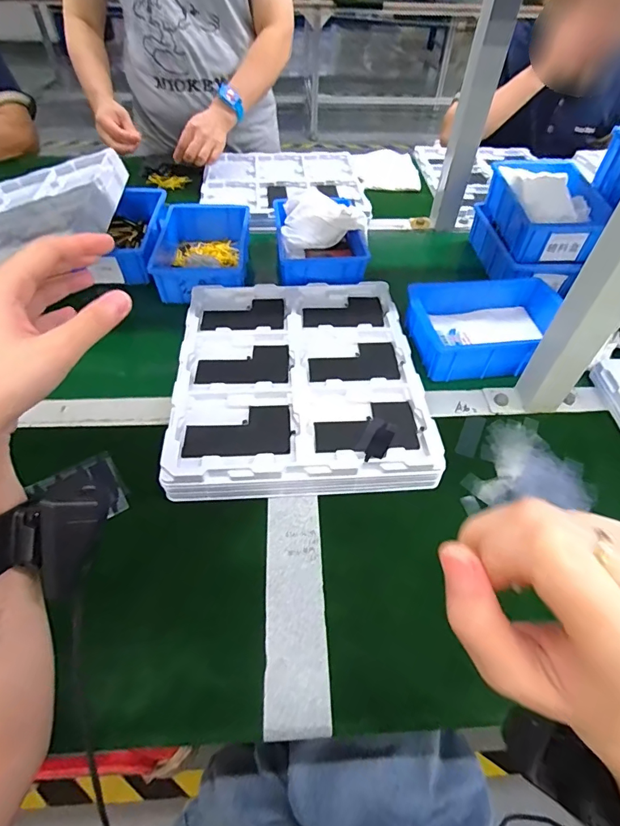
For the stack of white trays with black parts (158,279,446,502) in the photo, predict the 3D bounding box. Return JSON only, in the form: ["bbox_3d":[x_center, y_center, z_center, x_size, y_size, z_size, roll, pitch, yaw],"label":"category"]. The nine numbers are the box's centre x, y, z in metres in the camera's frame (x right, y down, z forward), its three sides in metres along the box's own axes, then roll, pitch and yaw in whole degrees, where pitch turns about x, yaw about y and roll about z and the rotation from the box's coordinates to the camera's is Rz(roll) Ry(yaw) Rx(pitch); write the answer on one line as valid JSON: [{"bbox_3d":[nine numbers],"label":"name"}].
[{"bbox_3d":[-0.015,-0.047,0.525,0.271,0.043,0.329,-2,50,-3],"label":"stack of white trays with black parts"}]

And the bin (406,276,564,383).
[{"bbox_3d":[0.230,-0.112,0.569,0.193,0.057,0.128,-3,50,-5],"label":"bin"}]

